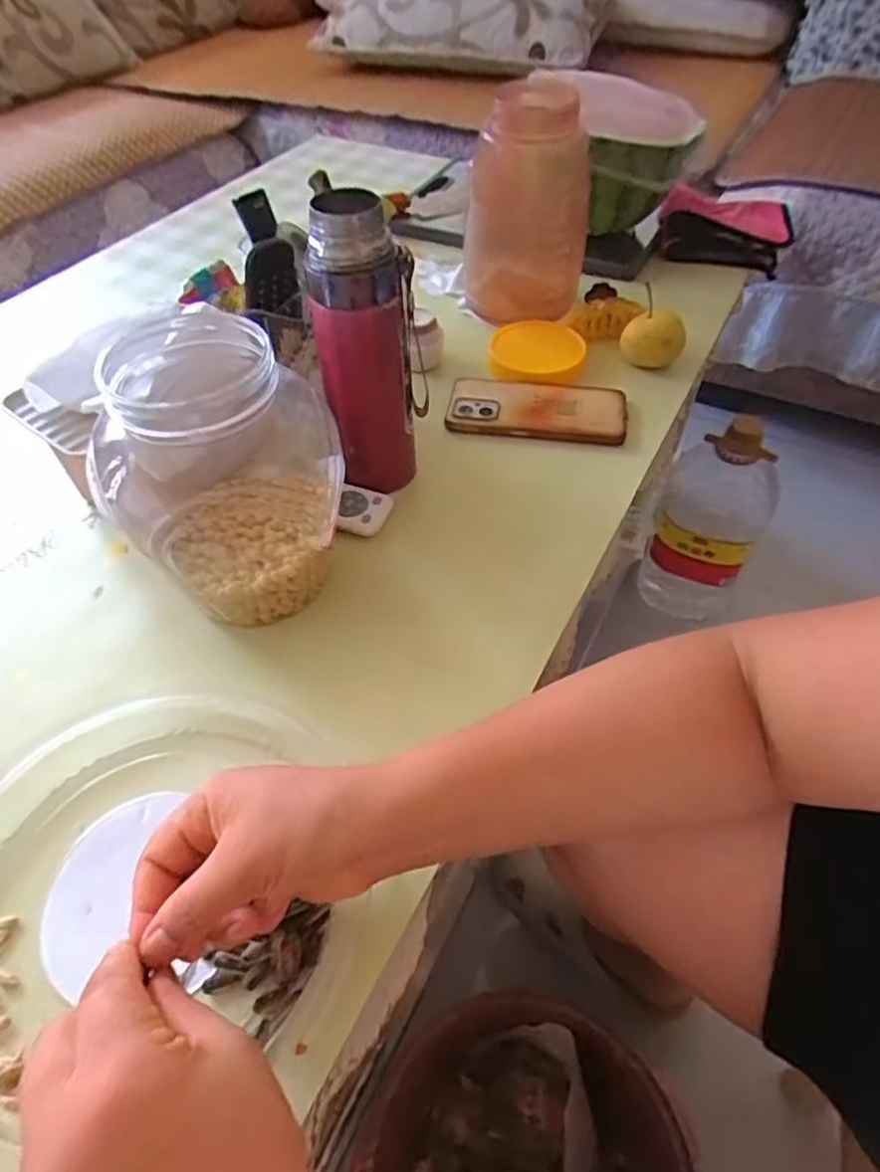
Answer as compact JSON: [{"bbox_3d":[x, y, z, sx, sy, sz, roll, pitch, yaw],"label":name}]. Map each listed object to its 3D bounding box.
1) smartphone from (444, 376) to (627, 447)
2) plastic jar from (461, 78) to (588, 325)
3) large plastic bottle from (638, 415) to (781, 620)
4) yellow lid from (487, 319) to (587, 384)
[{"bbox_3d":[0.089,-0.164,0.594,0.159,0.010,0.077,7,51,6],"label":"smartphone"},{"bbox_3d":[0.082,-0.370,0.634,0.114,0.187,0.116,2,51,3],"label":"plastic jar"},{"bbox_3d":[0.397,-0.085,0.961,0.146,0.342,0.117,22,54,18],"label":"large plastic bottle"},{"bbox_3d":[0.096,-0.233,0.635,0.089,0.017,0.086,0,51,0],"label":"yellow lid"}]

